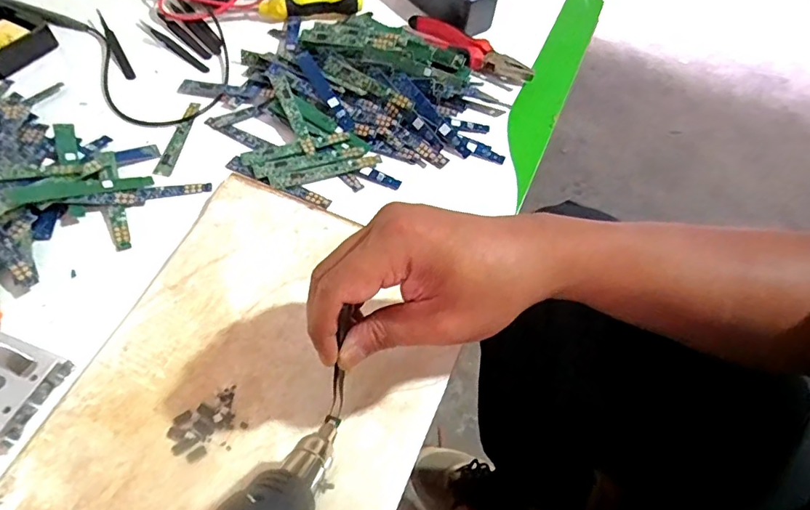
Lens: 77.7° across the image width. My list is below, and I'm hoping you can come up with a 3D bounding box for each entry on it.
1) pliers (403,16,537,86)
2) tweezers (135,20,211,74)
[{"bbox_3d":[0.067,-0.231,0.559,0.156,0.020,0.037,35,60,17],"label":"pliers"},{"bbox_3d":[-0.246,-0.221,0.531,0.114,0.004,0.013,37,61,19],"label":"tweezers"}]

